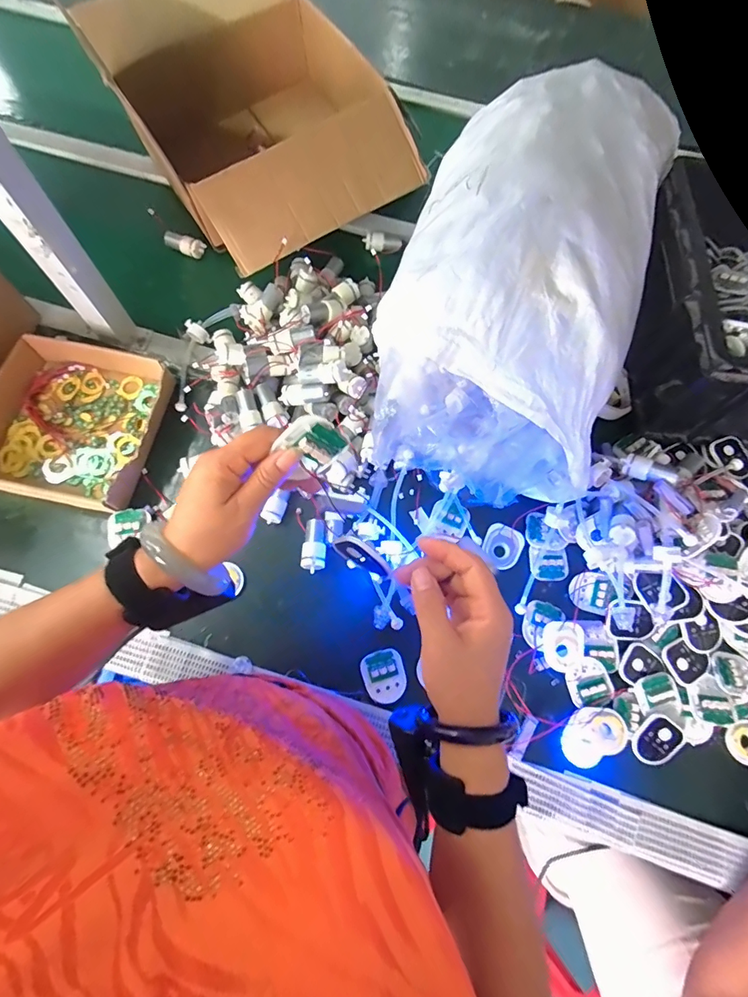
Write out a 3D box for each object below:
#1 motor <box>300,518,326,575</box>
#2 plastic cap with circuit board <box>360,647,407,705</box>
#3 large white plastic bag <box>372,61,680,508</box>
[{"bbox_3d":[-0.075,0.062,0.573,0.030,0.026,0.067,4,72,0],"label":"motor"},{"bbox_3d":[0.013,0.216,0.541,0.051,0.021,0.060,-18,73,-7],"label":"plastic cap with circuit board"},{"bbox_3d":[0.186,-0.270,0.564,0.283,0.194,0.520,18,72,4],"label":"large white plastic bag"}]

